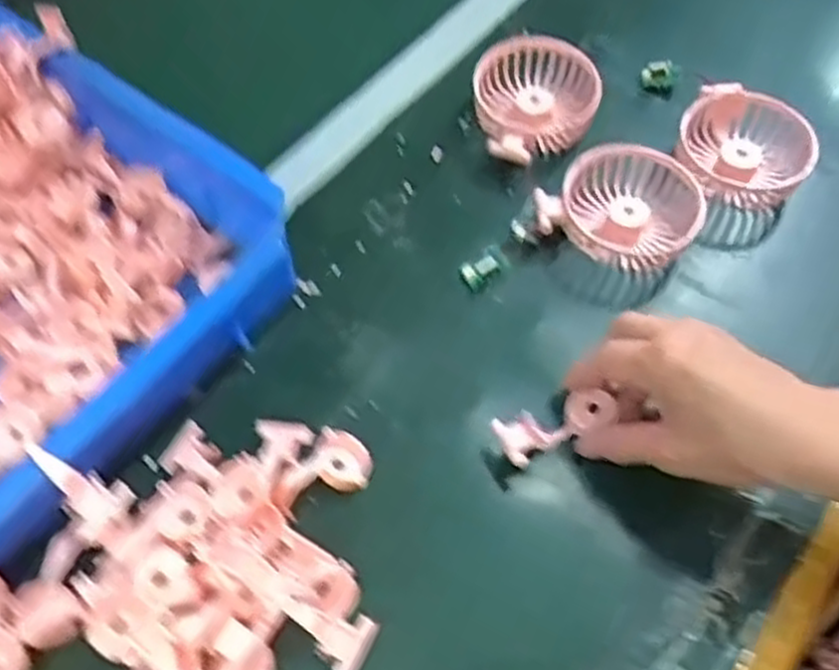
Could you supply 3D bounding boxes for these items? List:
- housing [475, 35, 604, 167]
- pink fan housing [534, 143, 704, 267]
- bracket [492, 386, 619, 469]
[{"bbox_3d":[0.081,-0.165,0.576,0.091,0.039,0.108,20,61,10],"label":"housing"},{"bbox_3d":[0.137,-0.086,0.532,0.100,0.041,0.097,27,62,14],"label":"pink fan housing"},{"bbox_3d":[0.076,0.049,0.446,0.068,0.021,0.029,-23,63,-26],"label":"bracket"}]

